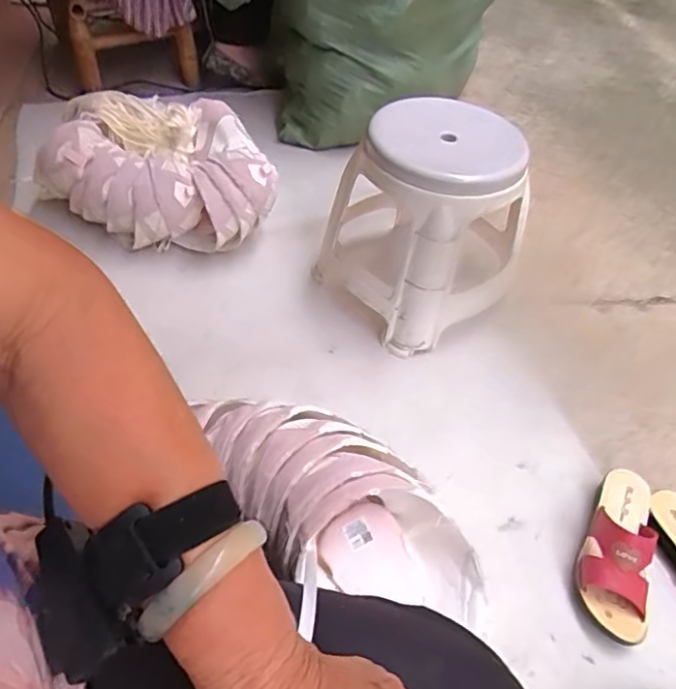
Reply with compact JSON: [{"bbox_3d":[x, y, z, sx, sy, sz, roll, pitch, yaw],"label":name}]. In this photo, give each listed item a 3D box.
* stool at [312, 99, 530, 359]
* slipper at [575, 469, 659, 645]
[{"bbox_3d":[0.143,-0.202,0.976,0.250,0.317,0.304,-31,59,-29],"label":"stool"},{"bbox_3d":[0.365,0.254,0.742,0.081,0.078,0.223,21,50,11],"label":"slipper"}]

